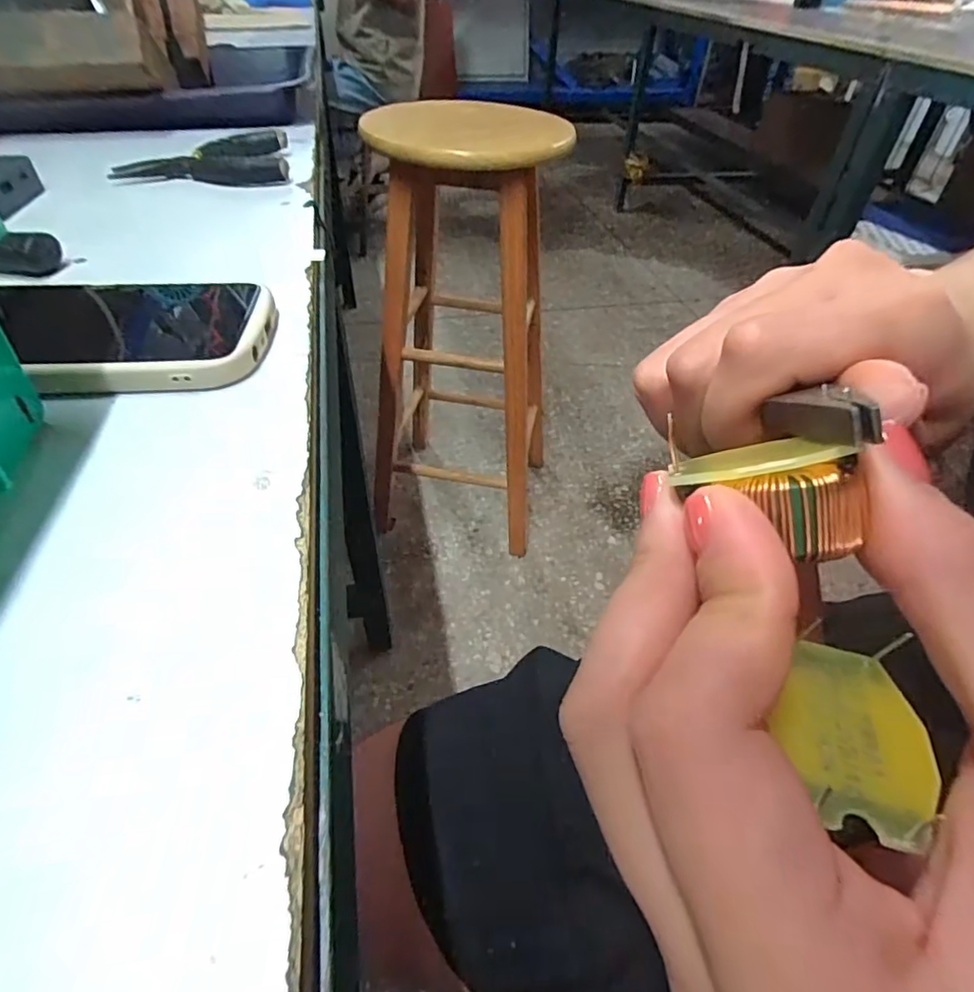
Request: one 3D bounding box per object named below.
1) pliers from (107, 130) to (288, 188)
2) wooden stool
[{"bbox_3d":[-0.220,-0.260,0.431,0.126,0.017,0.084,-8,46,-11],"label":"pliers"},{"bbox_3d":[-0.024,-0.243,0.958,0.276,0.673,0.270,5,45,3],"label":"wooden stool"}]

